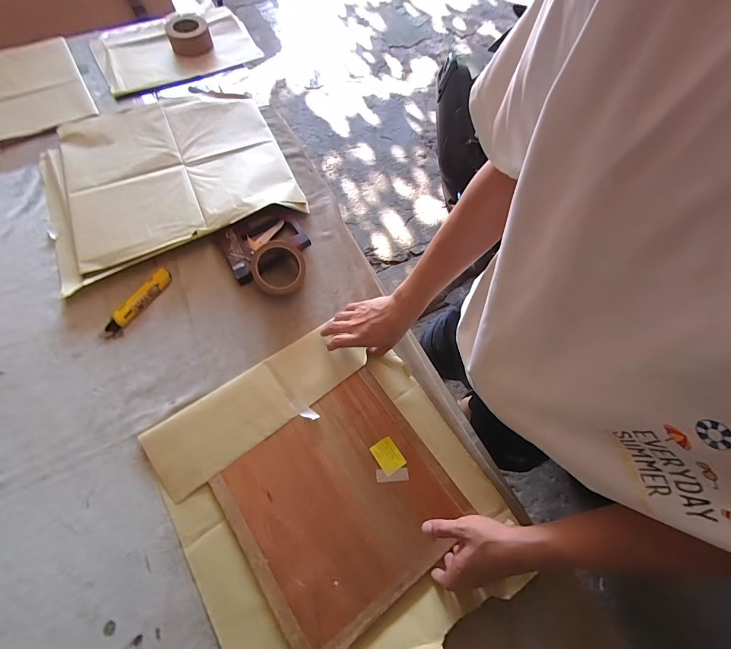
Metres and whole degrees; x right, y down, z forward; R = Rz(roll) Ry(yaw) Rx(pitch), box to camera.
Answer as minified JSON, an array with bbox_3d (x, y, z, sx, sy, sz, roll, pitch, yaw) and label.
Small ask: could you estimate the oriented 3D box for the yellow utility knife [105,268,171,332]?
[{"bbox_3d":[-0.418,-0.045,0.629,0.031,0.015,0.144,31,68,11],"label":"yellow utility knife"}]

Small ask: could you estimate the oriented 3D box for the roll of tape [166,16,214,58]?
[{"bbox_3d":[-0.512,-0.840,0.988,0.116,0.050,0.125,-21,68,-12],"label":"roll of tape"}]

